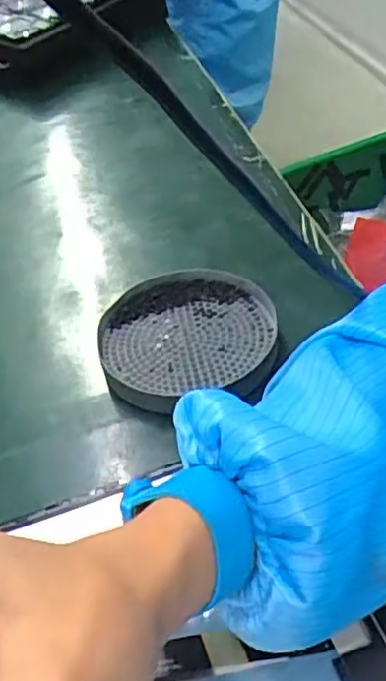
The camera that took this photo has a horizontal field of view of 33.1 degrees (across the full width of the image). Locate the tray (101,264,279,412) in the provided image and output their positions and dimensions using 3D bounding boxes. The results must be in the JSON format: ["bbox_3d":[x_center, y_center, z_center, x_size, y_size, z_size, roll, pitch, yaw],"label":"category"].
[{"bbox_3d":[-0.003,-0.002,0.418,0.110,0.016,0.114,-6,44,6],"label":"tray"}]

